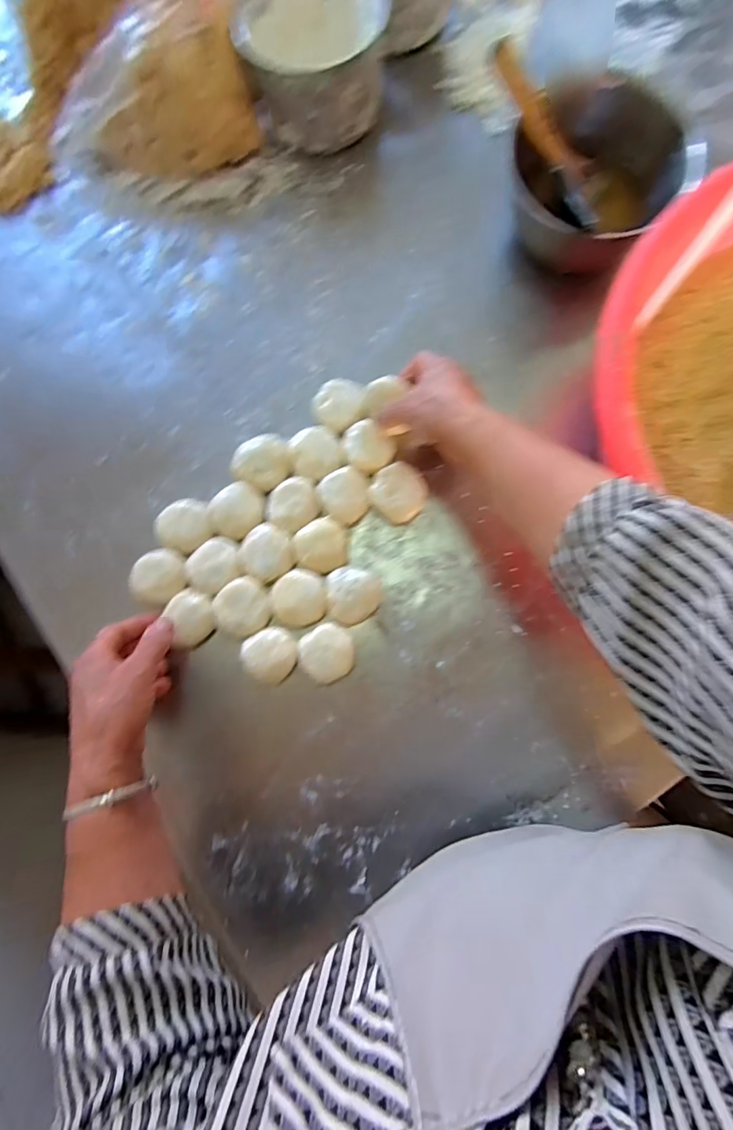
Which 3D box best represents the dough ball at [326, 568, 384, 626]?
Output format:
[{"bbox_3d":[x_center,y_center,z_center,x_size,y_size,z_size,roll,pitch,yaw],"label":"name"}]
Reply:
[{"bbox_3d":[-0.011,0.030,0.480,0.054,0.022,0.056,-4,81,1],"label":"dough ball"}]

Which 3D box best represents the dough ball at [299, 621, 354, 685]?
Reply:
[{"bbox_3d":[-0.039,0.087,0.470,0.051,0.019,0.054,0,82,1],"label":"dough ball"}]

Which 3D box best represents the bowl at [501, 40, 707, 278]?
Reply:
[{"bbox_3d":[0.228,-0.404,0.488,0.164,0.107,0.176,0,82,1],"label":"bowl"}]

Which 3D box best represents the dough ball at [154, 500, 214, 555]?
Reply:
[{"bbox_3d":[-0.187,-0.041,0.498,0.054,0.019,0.054,0,82,1],"label":"dough ball"}]

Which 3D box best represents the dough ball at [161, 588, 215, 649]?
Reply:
[{"bbox_3d":[-0.172,0.049,0.467,0.041,0.026,0.055,-23,82,-2],"label":"dough ball"}]

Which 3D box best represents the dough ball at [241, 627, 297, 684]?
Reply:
[{"bbox_3d":[-0.094,0.088,0.474,0.050,0.036,0.051,0,82,1],"label":"dough ball"}]

